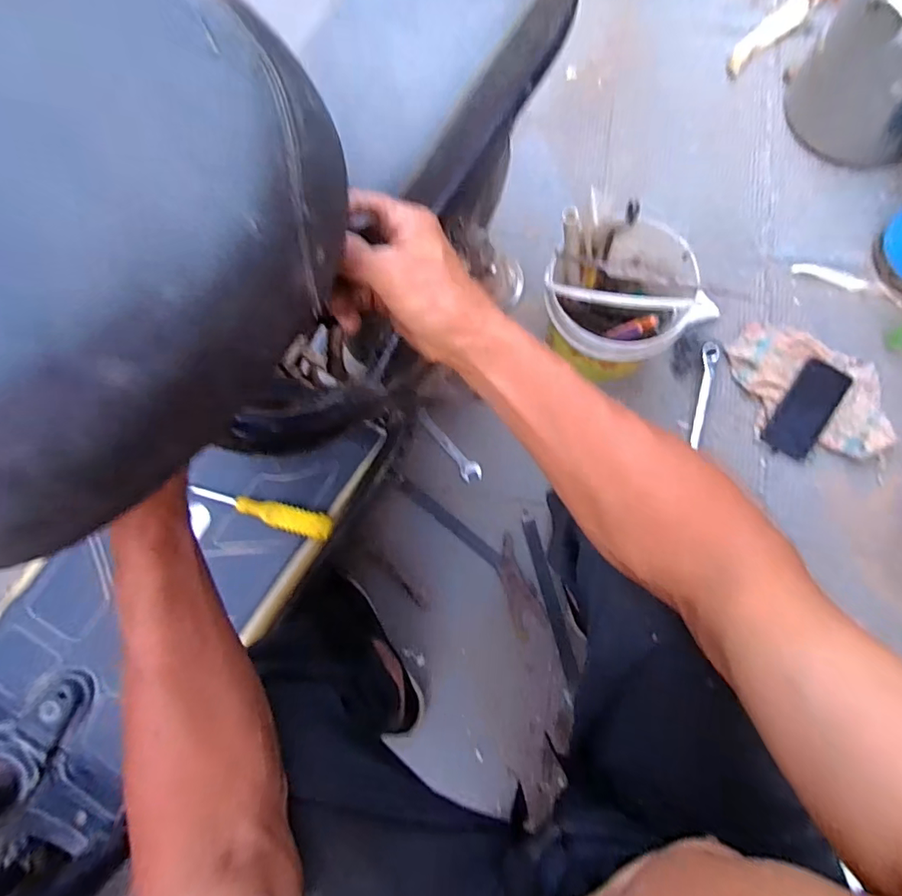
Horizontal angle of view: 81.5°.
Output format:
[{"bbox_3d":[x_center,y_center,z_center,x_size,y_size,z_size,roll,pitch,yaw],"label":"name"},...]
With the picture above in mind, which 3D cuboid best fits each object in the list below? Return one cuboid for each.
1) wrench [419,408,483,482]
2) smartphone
[{"bbox_3d":[0.000,-0.008,0.880,0.034,0.011,0.151,-35,79,-4],"label":"wrench"},{"bbox_3d":[0.560,-0.061,0.823,0.072,0.007,0.156,33,87,6],"label":"smartphone"}]

